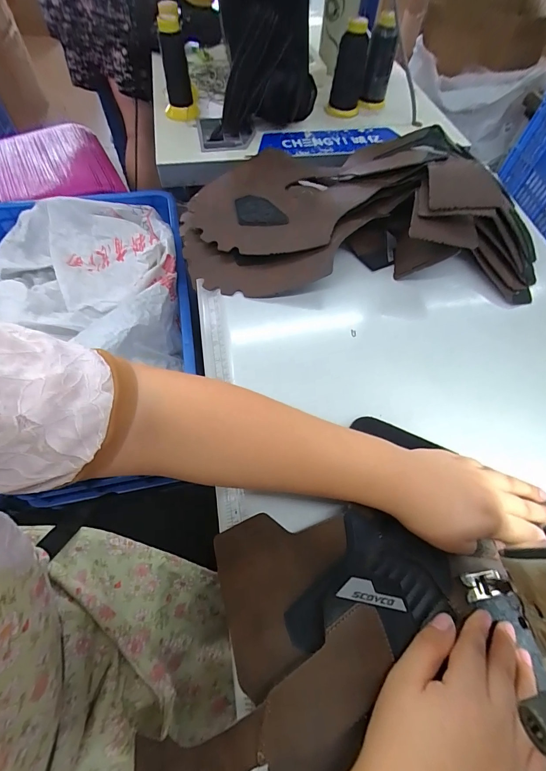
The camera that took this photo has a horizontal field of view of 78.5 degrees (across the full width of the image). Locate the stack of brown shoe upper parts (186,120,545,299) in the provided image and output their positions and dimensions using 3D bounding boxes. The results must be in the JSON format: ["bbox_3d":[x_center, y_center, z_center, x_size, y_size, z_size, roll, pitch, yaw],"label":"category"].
[{"bbox_3d":[0.116,-0.260,0.461,0.479,0.091,0.280,1,61,-2],"label":"stack of brown shoe upper parts"}]

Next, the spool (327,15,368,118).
[{"bbox_3d":[0.135,-0.549,0.583,0.052,0.113,0.048,20,62,9],"label":"spool"}]

